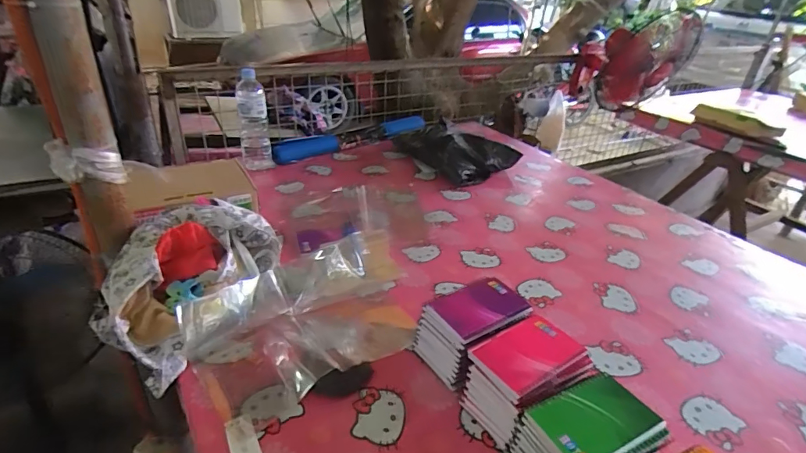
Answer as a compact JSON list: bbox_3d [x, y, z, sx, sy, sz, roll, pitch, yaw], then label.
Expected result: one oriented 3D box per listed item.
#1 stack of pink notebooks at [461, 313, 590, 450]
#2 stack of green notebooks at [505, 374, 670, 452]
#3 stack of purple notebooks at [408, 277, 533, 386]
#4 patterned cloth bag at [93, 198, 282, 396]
[{"bbox_3d":[0.160,0.204,0.587,0.134,0.118,0.097,-15,36,-28],"label":"stack of pink notebooks"},{"bbox_3d":[0.206,0.257,0.510,0.141,0.109,0.098,-10,34,-21],"label":"stack of green notebooks"},{"bbox_3d":[0.100,0.157,0.665,0.139,0.116,0.108,-17,36,-31],"label":"stack of purple notebooks"},{"bbox_3d":[-0.335,0.069,0.737,0.209,0.141,0.313,21,36,27],"label":"patterned cloth bag"}]

